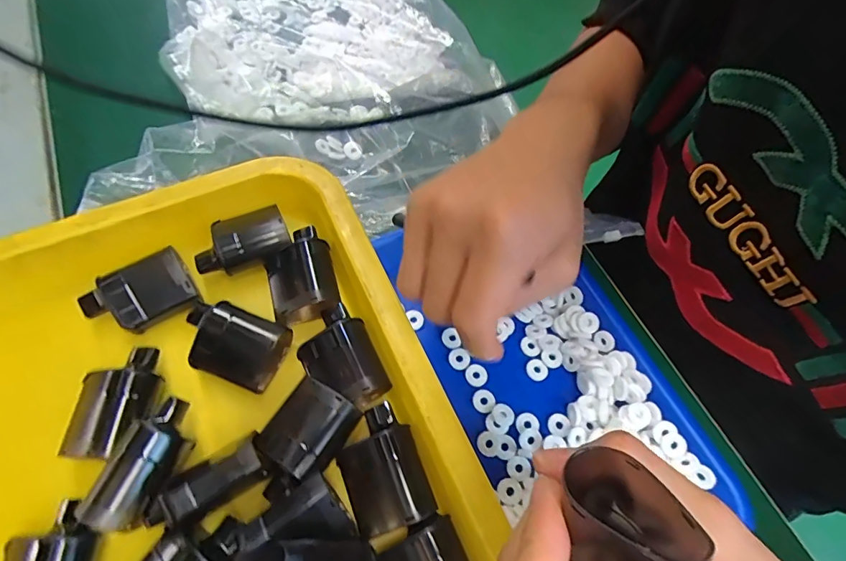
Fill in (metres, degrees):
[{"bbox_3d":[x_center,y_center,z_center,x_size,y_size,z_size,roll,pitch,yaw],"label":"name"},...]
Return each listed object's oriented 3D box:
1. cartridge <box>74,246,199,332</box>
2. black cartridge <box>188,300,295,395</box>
[{"bbox_3d":[-0.159,0.009,0.246,0.055,0.019,0.037,-30,69,-17],"label":"cartridge"},{"bbox_3d":[-0.101,0.034,0.235,0.058,0.025,0.037,19,64,6],"label":"black cartridge"}]

